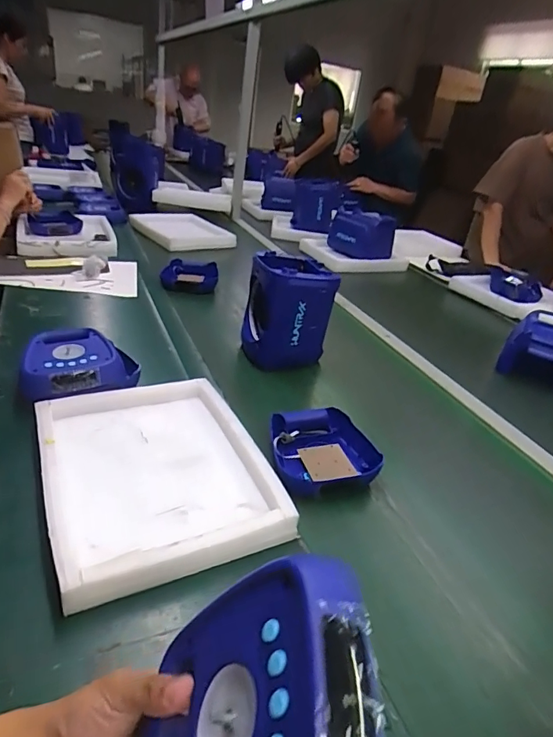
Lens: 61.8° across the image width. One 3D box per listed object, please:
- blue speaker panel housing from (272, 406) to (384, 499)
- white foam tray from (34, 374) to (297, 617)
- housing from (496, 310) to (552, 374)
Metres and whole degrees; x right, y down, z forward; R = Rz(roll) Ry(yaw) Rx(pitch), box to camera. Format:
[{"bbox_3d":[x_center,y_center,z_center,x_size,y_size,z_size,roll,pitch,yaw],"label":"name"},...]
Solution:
[{"bbox_3d":[0.080,0.137,0.758,0.173,0.041,0.186,4,31,-10],"label":"blue speaker panel housing"},{"bbox_3d":[-0.167,0.133,0.651,0.283,0.038,0.366,-8,35,-28],"label":"white foam tray"},{"bbox_3d":[0.710,-0.058,1.229,0.174,0.111,0.225,24,33,23],"label":"housing"}]

